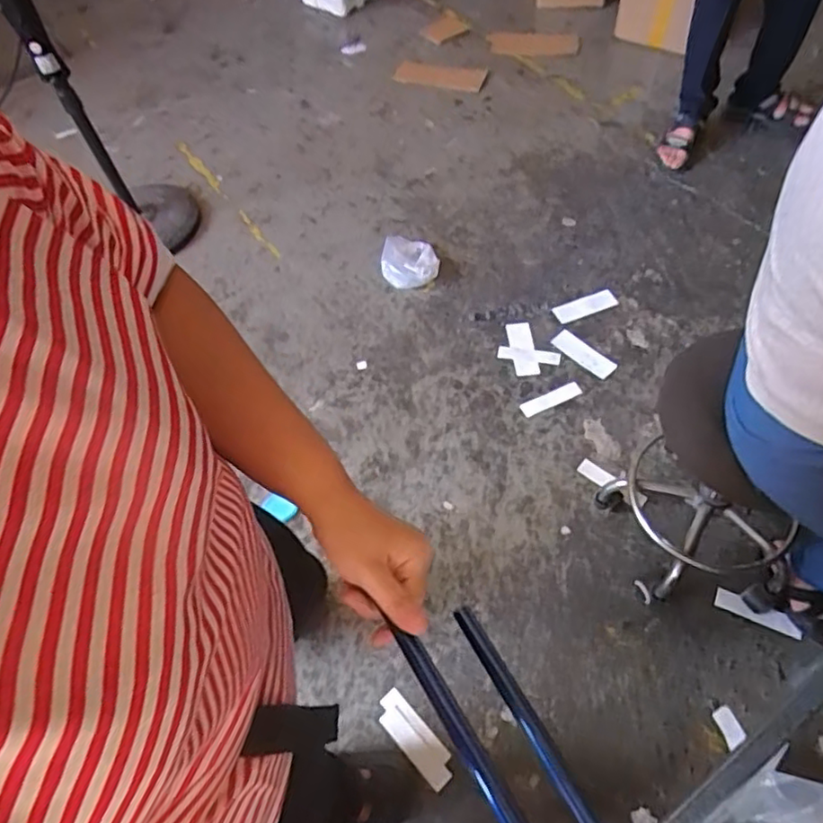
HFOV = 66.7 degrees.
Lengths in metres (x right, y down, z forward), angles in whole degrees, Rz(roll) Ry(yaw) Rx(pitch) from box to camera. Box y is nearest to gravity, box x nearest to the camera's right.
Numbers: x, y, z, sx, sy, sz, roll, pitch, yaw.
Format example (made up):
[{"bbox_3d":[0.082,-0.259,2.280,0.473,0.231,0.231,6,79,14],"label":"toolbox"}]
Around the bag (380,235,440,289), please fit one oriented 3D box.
[{"bbox_3d":[-0.004,-0.440,1.825,0.168,0.067,0.197,-1,57,4],"label":"bag"}]

